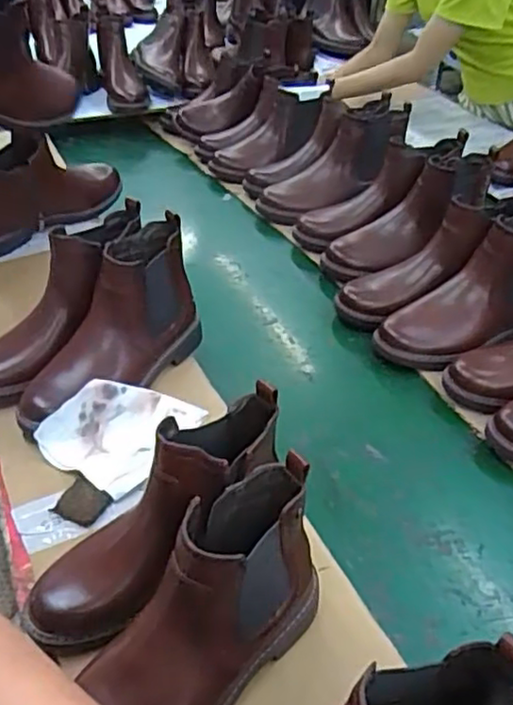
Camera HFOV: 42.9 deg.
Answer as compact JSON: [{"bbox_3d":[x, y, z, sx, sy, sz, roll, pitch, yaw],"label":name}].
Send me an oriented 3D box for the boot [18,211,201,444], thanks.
[{"bbox_3d":[-0.166,-0.024,0.733,0.089,0.162,0.246,25,44,23],"label":"boot"}]

